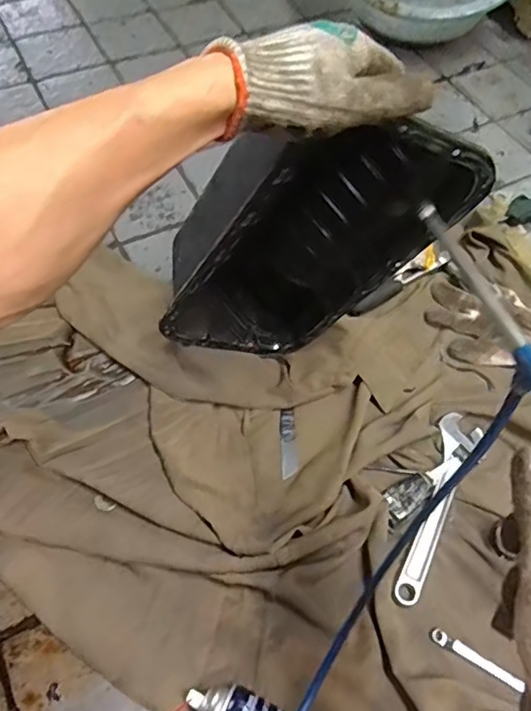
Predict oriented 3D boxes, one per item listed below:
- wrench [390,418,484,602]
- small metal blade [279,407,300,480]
[{"bbox_3d":[0.204,0.174,0.665,0.050,0.024,0.249,26,62,14],"label":"wrench"},{"bbox_3d":[0.030,0.114,0.716,0.022,0.006,0.093,2,62,-7],"label":"small metal blade"}]

